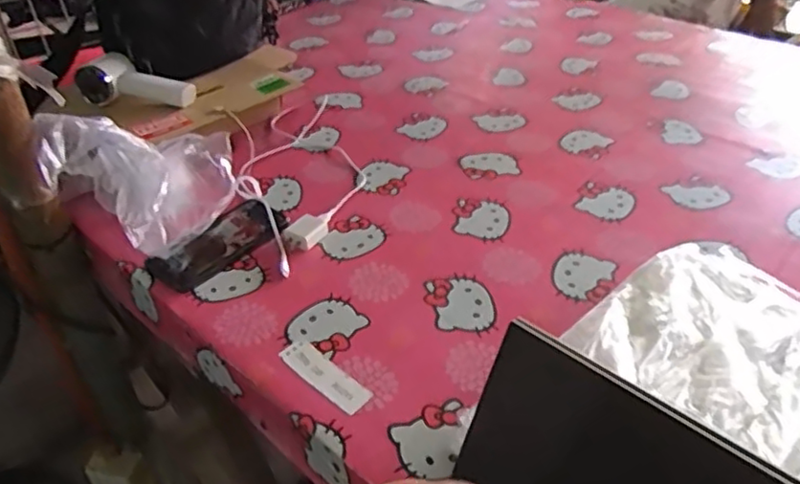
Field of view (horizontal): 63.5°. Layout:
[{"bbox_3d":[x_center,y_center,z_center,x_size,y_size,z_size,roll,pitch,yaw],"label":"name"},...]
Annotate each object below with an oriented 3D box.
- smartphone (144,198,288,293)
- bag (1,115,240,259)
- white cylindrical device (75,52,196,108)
[{"bbox_3d":[-0.210,-0.001,0.771,0.072,0.013,0.167,23,43,29],"label":"smartphone"},{"bbox_3d":[-0.316,-0.086,0.777,0.193,0.136,0.167,7,38,11],"label":"bag"},{"bbox_3d":[-0.366,-0.226,0.905,0.157,0.050,0.059,3,37,5],"label":"white cylindrical device"}]

